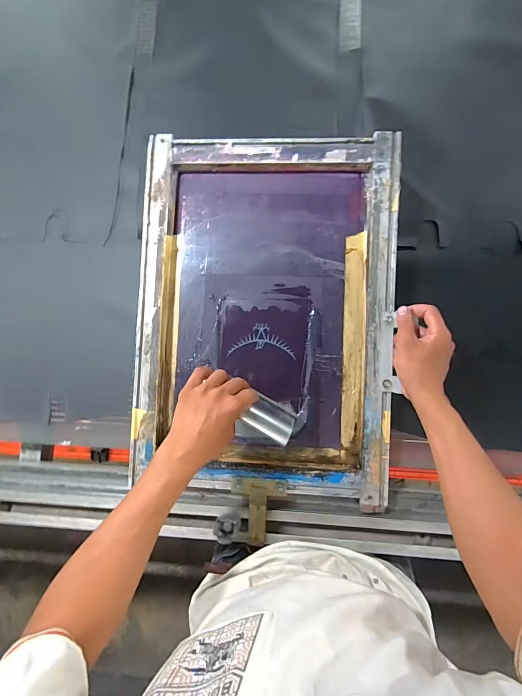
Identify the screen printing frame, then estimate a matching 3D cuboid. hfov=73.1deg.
[{"bbox_3d":[0.003,-0.054,0.561,0.394,0.032,0.545,3,89,5],"label":"screen printing frame"}]

